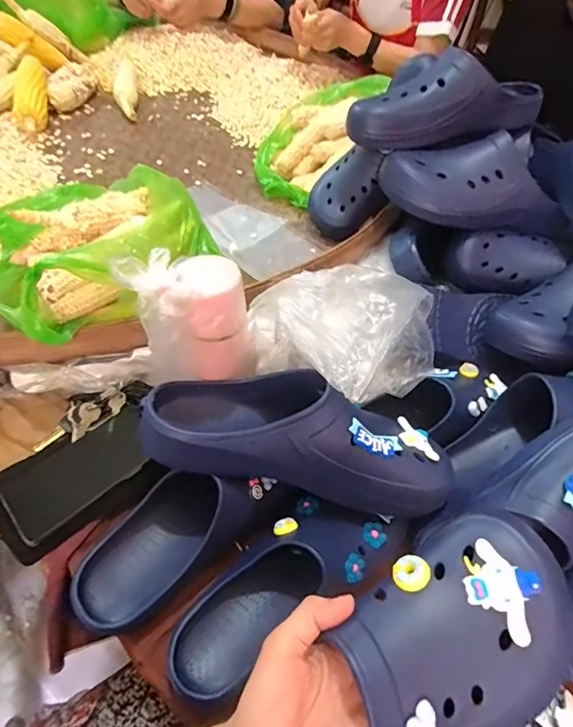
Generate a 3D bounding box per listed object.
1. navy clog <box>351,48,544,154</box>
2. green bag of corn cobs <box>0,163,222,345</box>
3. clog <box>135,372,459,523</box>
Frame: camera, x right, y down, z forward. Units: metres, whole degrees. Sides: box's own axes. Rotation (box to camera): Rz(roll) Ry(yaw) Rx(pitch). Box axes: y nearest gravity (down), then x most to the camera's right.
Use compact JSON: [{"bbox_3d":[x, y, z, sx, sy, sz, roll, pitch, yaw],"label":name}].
[{"bbox_3d":[0.238,-0.370,0.655,0.287,0.097,0.112,-10,55,-12],"label":"navy clog"},{"bbox_3d":[-0.243,-0.155,0.574,0.197,0.111,0.266,38,59,22],"label":"green bag of corn cobs"},{"bbox_3d":[0.014,0.063,0.440,0.302,0.095,0.111,10,53,3],"label":"clog"}]

